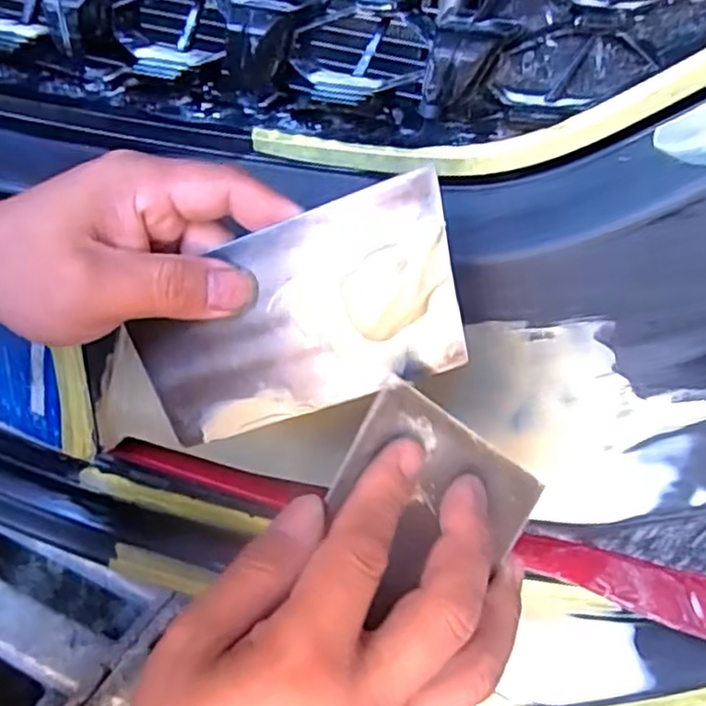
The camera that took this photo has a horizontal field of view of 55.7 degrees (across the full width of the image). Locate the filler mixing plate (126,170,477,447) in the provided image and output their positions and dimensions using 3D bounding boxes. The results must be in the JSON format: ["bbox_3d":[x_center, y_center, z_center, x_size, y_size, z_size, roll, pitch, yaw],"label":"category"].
[{"bbox_3d":[-0.024,-0.011,0.258,0.132,0.072,0.008,-17,13,16],"label":"filler mixing plate"}]

